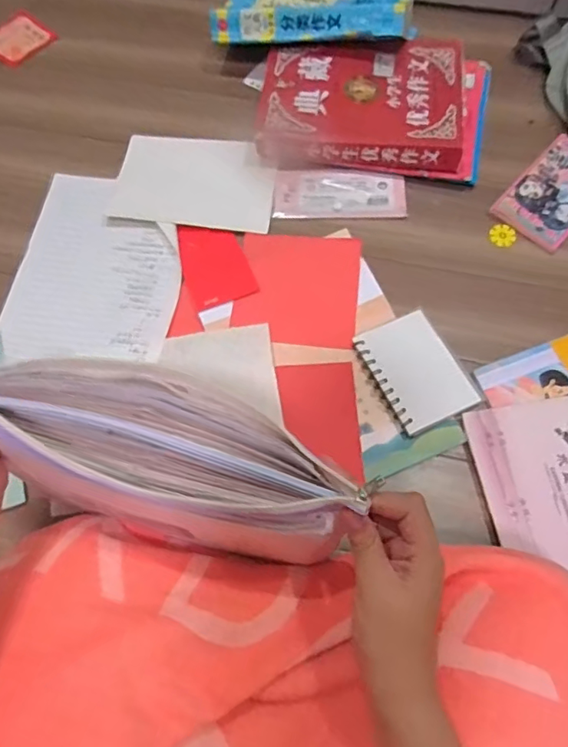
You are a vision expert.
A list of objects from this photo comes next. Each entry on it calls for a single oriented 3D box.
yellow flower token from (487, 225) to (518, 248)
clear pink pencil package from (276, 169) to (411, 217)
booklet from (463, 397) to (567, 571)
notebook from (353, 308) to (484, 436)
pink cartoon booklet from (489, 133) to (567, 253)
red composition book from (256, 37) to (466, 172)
[{"bbox_3d":[0.273,-0.173,0.662,0.032,0.006,0.031,-1,66,1],"label":"yellow flower token"},{"bbox_3d":[0.073,-0.233,0.692,0.167,0.008,0.072,3,67,3],"label":"clear pink pencil package"},{"bbox_3d":[0.280,0.110,0.538,0.152,0.007,0.172,-7,66,-1],"label":"booklet"},{"bbox_3d":[0.143,-0.005,0.582,0.087,0.011,0.126,-25,65,-4],"label":"notebook"},{"bbox_3d":[0.349,-0.232,0.676,0.094,0.007,0.159,42,77,12],"label":"pink cartoon booklet"},{"bbox_3d":[0.104,-0.364,0.718,0.262,0.056,0.196,6,67,4],"label":"red composition book"}]

